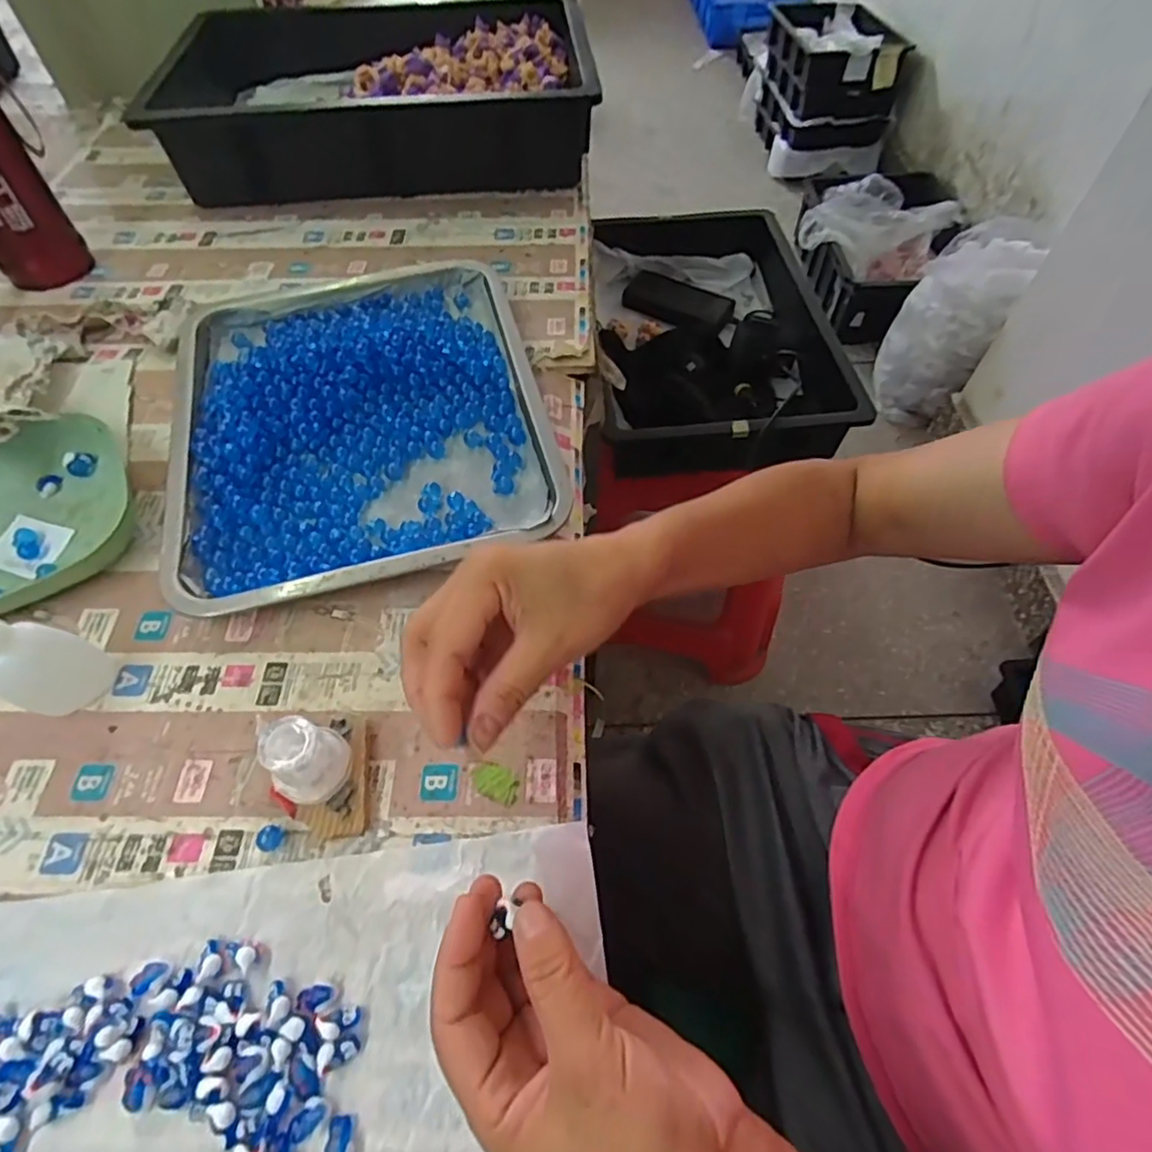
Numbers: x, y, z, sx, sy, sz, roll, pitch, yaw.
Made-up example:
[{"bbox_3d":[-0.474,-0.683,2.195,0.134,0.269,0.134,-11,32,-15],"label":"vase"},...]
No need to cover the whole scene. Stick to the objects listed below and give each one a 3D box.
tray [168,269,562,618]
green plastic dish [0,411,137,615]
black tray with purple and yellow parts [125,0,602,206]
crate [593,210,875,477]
[{"bbox_3d":[-0.162,-0.124,0.488,0.267,0.034,0.303,-13,58,-8],"label":"tray"},{"bbox_3d":[-0.379,-0.038,0.432,0.147,0.035,0.138,-24,60,-14],"label":"green plastic dish"},{"bbox_3d":[-0.232,-0.544,0.731,0.477,0.091,0.304,-3,57,-2],"label":"black tray with purple and yellow parts"},{"bbox_3d":[0.177,-0.319,0.854,0.281,0.078,0.430,-1,57,0],"label":"crate"}]

